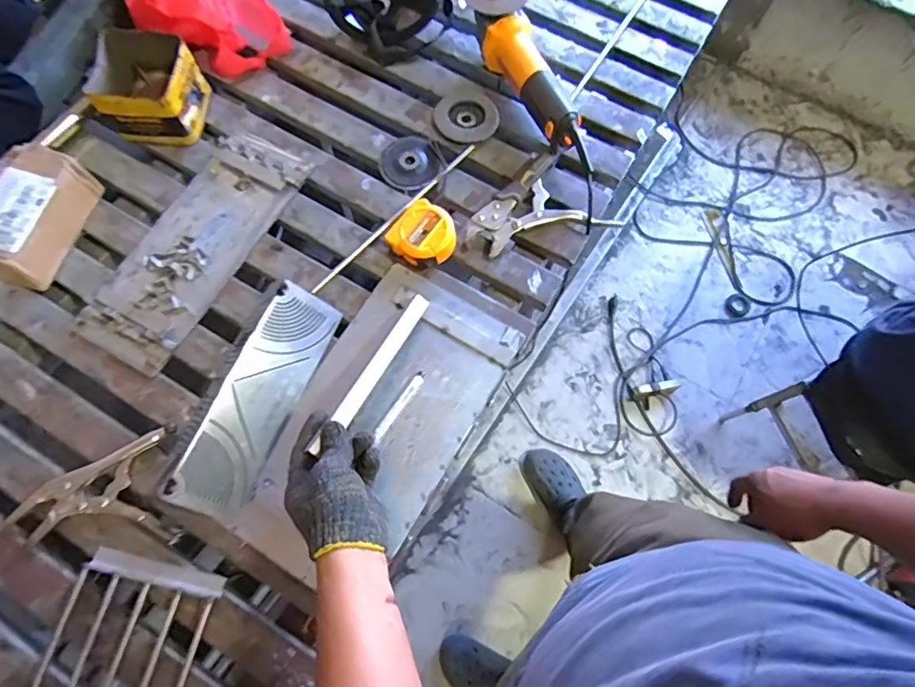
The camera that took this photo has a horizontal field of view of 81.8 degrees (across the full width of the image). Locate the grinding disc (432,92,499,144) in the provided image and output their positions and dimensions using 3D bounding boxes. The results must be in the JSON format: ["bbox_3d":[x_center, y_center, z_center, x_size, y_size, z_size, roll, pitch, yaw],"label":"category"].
[{"bbox_3d":[0.014,-0.338,0.784,0.088,0.016,0.086,0,71,-1],"label":"grinding disc"}]

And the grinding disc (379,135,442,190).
[{"bbox_3d":[-0.068,-0.262,0.762,0.082,0.008,0.085,0,71,-1],"label":"grinding disc"}]

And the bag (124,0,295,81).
[{"bbox_3d":[-0.381,-0.503,0.785,0.174,0.118,0.194,-37,76,-12],"label":"bag"}]

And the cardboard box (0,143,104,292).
[{"bbox_3d":[-0.561,-0.167,0.686,0.102,0.077,0.169,17,72,5],"label":"cardboard box"}]

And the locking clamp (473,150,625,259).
[{"bbox_3d":[0.109,-0.184,0.727,0.167,0.026,0.136,-26,74,-9],"label":"locking clamp"}]

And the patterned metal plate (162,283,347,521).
[{"bbox_3d":[-0.233,0.062,0.628,0.082,0.010,0.277,33,68,-25],"label":"patterned metal plate"}]

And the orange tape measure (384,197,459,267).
[{"bbox_3d":[-0.044,-0.141,0.703,0.080,0.039,0.078,38,75,11],"label":"orange tape measure"}]

